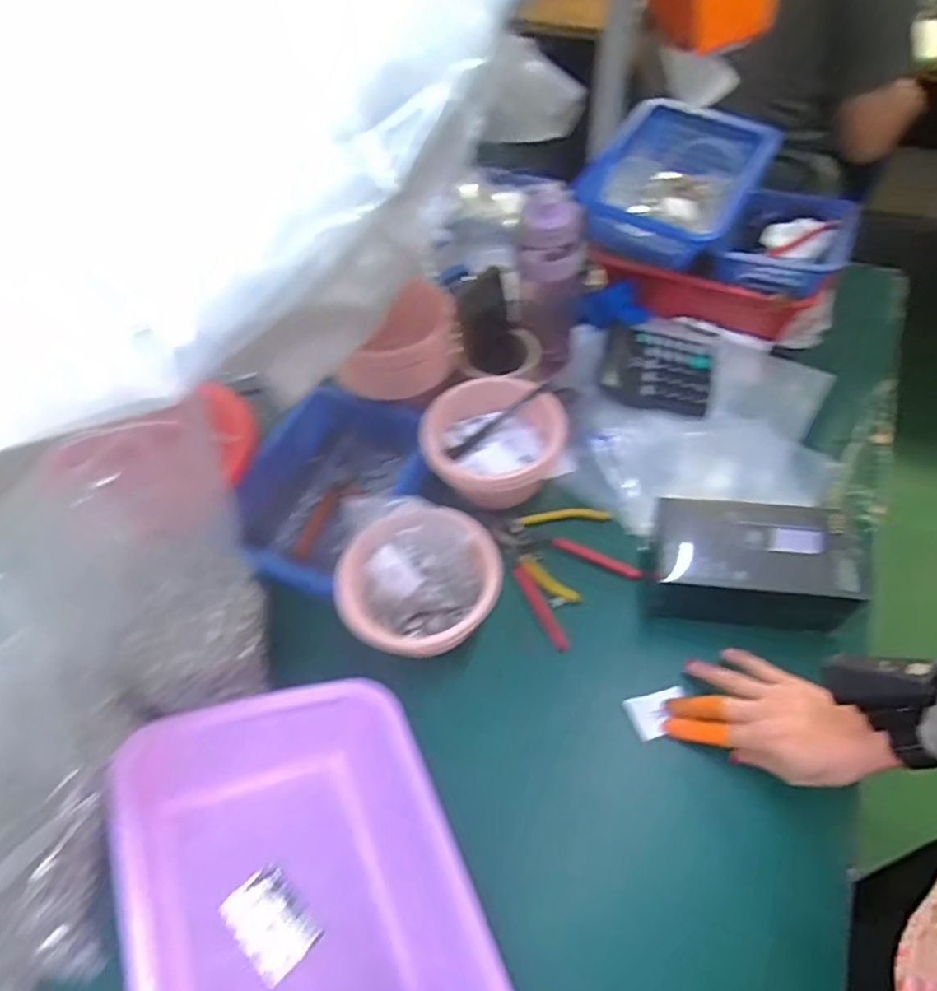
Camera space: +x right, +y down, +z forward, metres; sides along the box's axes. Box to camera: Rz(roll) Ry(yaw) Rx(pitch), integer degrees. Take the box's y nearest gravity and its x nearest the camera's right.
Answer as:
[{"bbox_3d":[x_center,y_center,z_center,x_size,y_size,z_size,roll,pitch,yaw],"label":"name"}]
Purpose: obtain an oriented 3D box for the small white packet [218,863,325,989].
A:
[{"bbox_3d":[-0.150,0.325,0.485,0.069,0.004,0.049,43,41,20],"label":"small white packet"}]

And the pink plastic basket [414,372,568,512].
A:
[{"bbox_3d":[0.026,-0.053,0.747,0.146,0.089,0.158,21,58,19],"label":"pink plastic basket"}]

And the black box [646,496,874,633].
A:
[{"bbox_3d":[0.282,0.071,0.649,0.184,0.082,0.108,5,54,8],"label":"black box"}]

